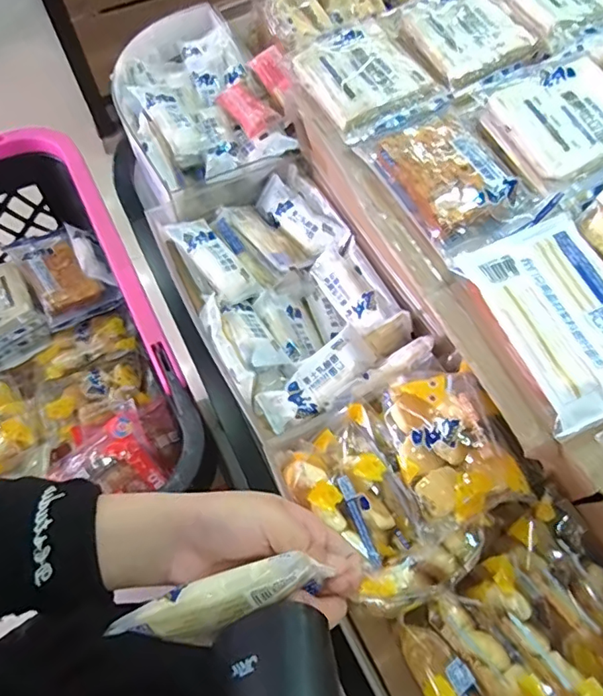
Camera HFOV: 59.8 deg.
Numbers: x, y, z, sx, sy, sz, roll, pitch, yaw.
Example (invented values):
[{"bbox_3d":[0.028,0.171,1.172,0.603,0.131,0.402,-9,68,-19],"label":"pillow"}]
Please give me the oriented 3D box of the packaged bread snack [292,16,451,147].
[{"bbox_3d":[0.062,-0.255,0.495,0.104,0.018,0.139,-22,65,-11],"label":"packaged bread snack"}]

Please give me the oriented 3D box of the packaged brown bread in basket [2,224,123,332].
[{"bbox_3d":[-0.332,-0.111,0.741,0.107,0.041,0.157,-32,68,-15],"label":"packaged brown bread in basket"}]

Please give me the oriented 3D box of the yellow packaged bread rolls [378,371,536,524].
[{"bbox_3d":[0.120,0.078,0.427,0.084,0.043,0.113,-12,64,-6],"label":"yellow packaged bread rolls"}]

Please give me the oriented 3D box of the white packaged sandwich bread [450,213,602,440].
[{"bbox_3d":[0.184,-0.024,0.362,0.093,0.017,0.145,-18,65,-9],"label":"white packaged sandwich bread"}]

